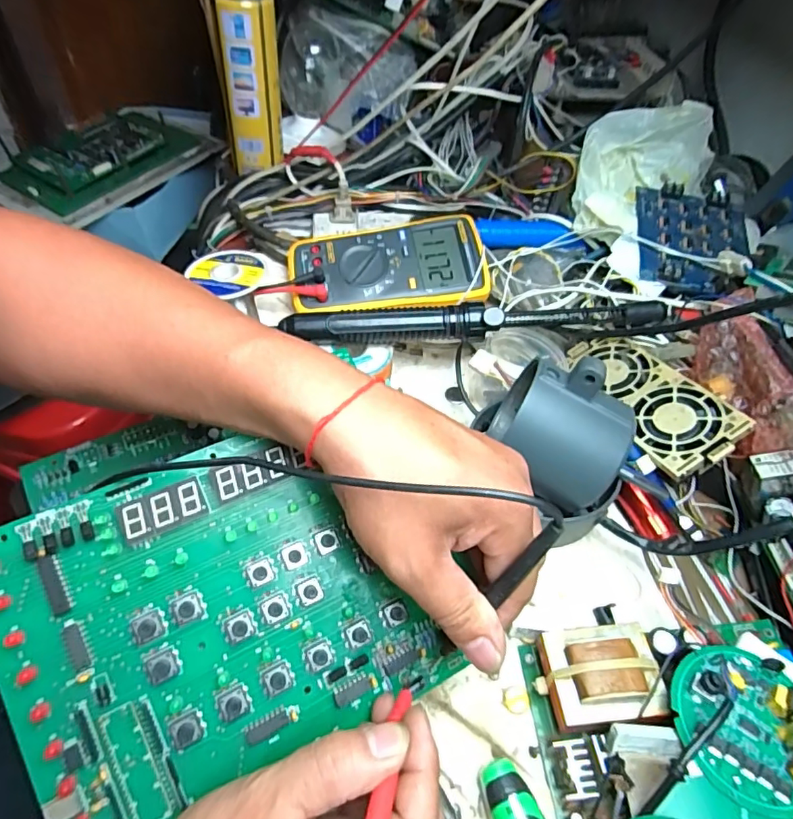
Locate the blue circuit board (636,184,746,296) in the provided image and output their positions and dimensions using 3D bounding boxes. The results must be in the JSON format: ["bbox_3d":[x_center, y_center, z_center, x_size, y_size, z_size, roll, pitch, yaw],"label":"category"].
[{"bbox_3d":[0.275,-0.159,0.496,0.101,0.019,0.126,13,58,4],"label":"blue circuit board"}]

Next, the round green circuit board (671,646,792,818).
[{"bbox_3d":[0.170,0.150,0.254,0.062,0.024,0.068,3,51,-3],"label":"round green circuit board"}]

